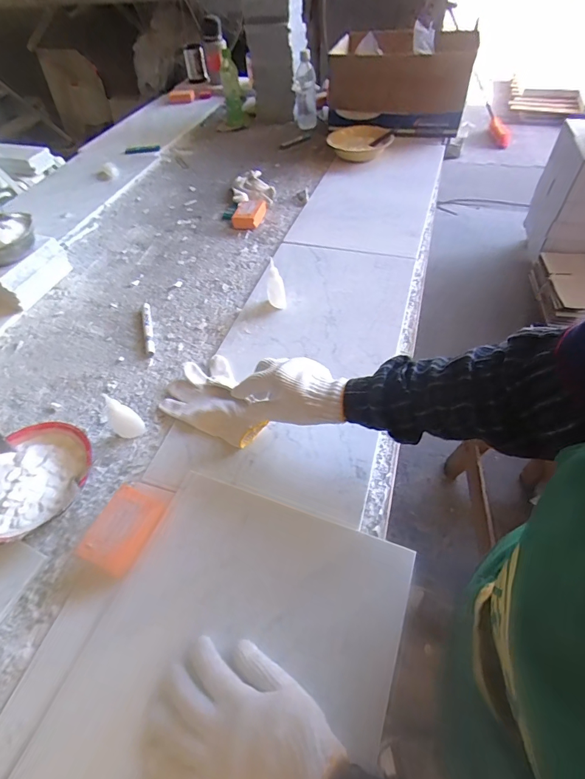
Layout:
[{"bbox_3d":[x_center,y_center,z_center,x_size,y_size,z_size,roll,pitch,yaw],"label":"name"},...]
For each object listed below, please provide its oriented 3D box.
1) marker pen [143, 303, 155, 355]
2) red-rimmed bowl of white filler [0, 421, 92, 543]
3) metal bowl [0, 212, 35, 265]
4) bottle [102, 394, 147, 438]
[{"bbox_3d":[-0.274,-0.117,0.733,0.014,0.017,0.138,-16,54,-7],"label":"marker pen"},{"bbox_3d":[-0.351,0.129,0.527,0.154,0.051,0.159,-2,53,3],"label":"red-rimmed bowl of white filler"},{"bbox_3d":[-0.574,-0.292,0.751,0.128,0.043,0.128,2,56,-3],"label":"metal bowl"},{"bbox_3d":[-0.250,0.040,0.563,0.030,0.088,0.037,41,63,21],"label":"bottle"}]

